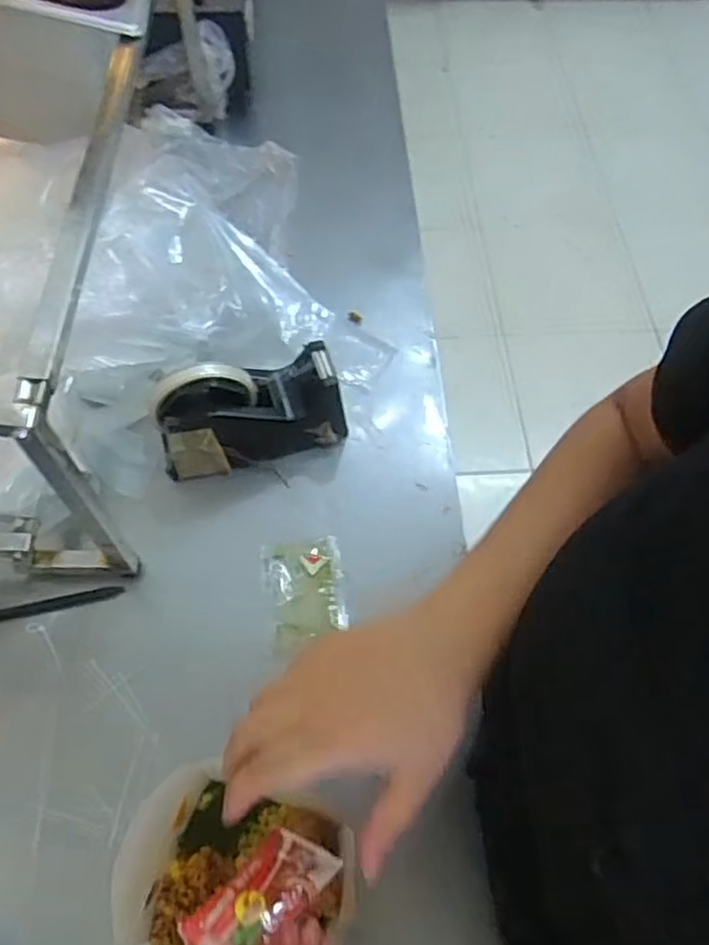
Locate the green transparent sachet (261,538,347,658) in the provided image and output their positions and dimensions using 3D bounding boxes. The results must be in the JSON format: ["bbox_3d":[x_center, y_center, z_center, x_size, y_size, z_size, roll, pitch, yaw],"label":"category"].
[{"bbox_3d":[-0.039,0.098,0.566,0.063,0.005,0.093,-9,62,-6],"label":"green transparent sachet"}]

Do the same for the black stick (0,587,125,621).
[{"bbox_3d":[-0.258,0.109,0.557,0.139,0.011,0.011,-10,62,-7],"label":"black stick"}]

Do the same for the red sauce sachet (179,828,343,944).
[{"bbox_3d":[-0.045,0.209,0.342,0.040,0.009,0.072,23,33,32],"label":"red sauce sachet"}]

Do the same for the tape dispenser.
[{"bbox_3d":[-0.090,-0.051,0.596,0.159,0.098,0.064,-16,63,-10],"label":"tape dispenser"}]

